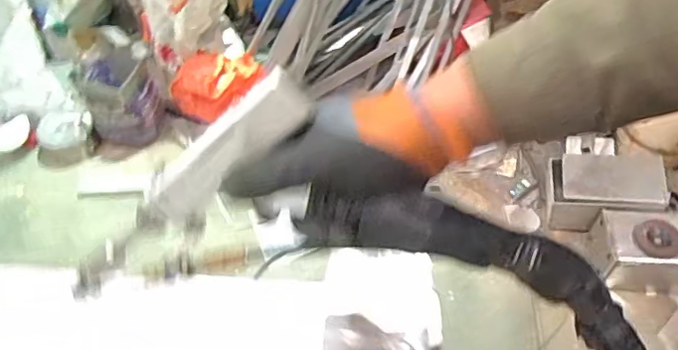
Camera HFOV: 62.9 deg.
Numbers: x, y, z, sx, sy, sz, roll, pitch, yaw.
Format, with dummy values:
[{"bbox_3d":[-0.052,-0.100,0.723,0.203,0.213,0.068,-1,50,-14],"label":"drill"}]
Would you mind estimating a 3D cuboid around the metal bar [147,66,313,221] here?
[{"bbox_3d":[-0.078,-0.017,0.378,0.137,0.027,0.024,-39,53,15],"label":"metal bar"}]

